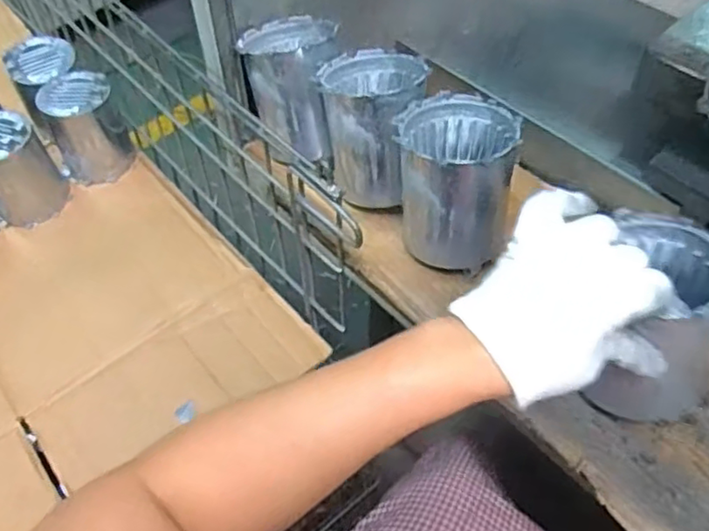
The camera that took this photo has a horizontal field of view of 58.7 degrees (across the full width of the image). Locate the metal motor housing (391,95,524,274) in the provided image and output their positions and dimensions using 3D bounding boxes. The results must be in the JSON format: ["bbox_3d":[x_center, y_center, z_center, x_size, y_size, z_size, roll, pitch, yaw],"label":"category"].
[{"bbox_3d":[0.081,-0.071,0.528,0.094,0.101,0.110,7,54,7],"label":"metal motor housing"}]

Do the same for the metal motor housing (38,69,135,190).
[{"bbox_3d":[-0.354,-0.183,0.826,0.093,0.114,0.088,-30,58,-19],"label":"metal motor housing"}]

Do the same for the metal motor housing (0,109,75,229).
[{"bbox_3d":[-0.426,-0.123,0.786,0.091,0.117,0.090,-32,59,-20],"label":"metal motor housing"}]

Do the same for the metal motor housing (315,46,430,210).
[{"bbox_3d":[0.016,-0.131,0.583,0.091,0.108,0.107,10,55,9],"label":"metal motor housing"}]

